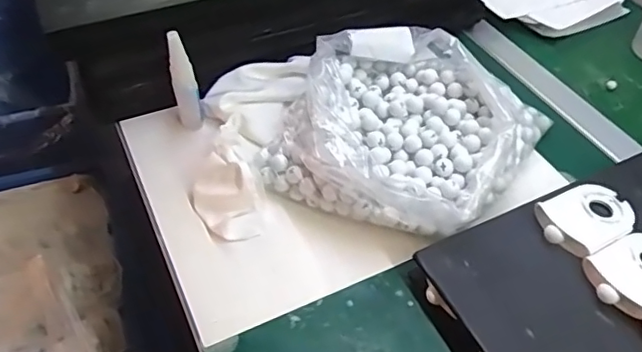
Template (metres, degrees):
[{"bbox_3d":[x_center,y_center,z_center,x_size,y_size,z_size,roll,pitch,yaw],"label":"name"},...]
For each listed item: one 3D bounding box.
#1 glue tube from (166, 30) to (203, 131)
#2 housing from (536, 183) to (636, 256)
[{"bbox_3d":[-0.137,-0.093,0.564,0.023,0.112,0.016,-14,49,-13],"label":"glue tube"},{"bbox_3d":[0.227,0.036,0.476,0.087,0.012,0.058,-18,50,-16],"label":"housing"}]

